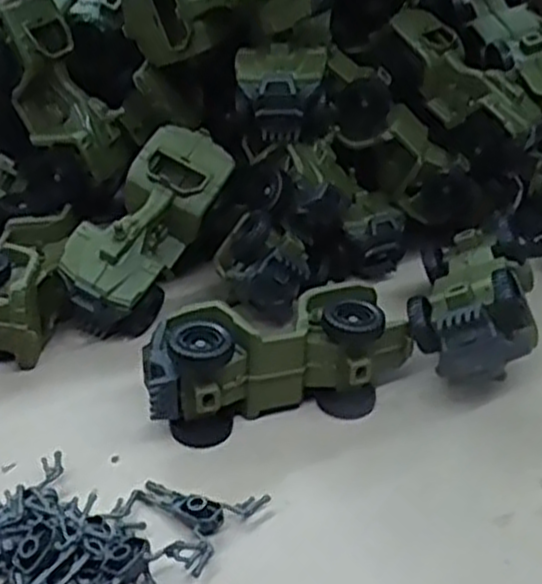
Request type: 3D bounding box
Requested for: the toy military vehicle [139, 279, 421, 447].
[{"bbox_3d":[0.007,0.048,0.579,0.194,0.076,0.062,-8,33,-16],"label":"toy military vehicle"}]

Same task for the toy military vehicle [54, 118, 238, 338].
[{"bbox_3d":[-0.102,-0.054,0.683,0.082,0.086,0.197,18,65,25],"label":"toy military vehicle"}]

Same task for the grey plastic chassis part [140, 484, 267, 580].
[{"bbox_3d":[-0.052,0.133,0.496,0.074,0.016,0.072,20,36,28],"label":"grey plastic chassis part"}]

